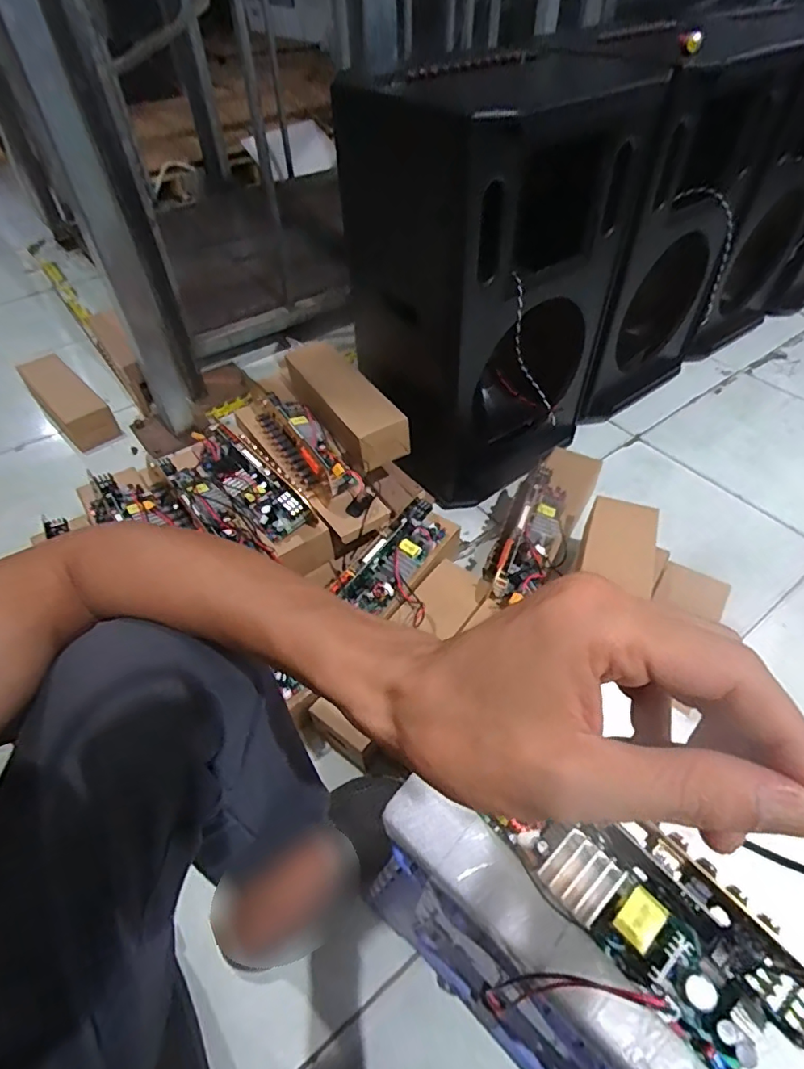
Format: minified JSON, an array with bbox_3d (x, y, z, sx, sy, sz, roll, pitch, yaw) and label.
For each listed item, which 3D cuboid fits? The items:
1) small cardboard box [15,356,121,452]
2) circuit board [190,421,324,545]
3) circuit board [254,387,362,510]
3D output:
[{"bbox_3d":[-0.745,-0.298,1.173,0.095,0.081,0.340,-37,57,-26],"label":"small cardboard box"},{"bbox_3d":[-0.234,-0.085,0.803,0.074,0.029,0.242,-44,67,-8],"label":"circuit board"},{"bbox_3d":[-0.163,-0.150,0.866,0.094,0.051,0.270,-26,53,-20],"label":"circuit board"}]

